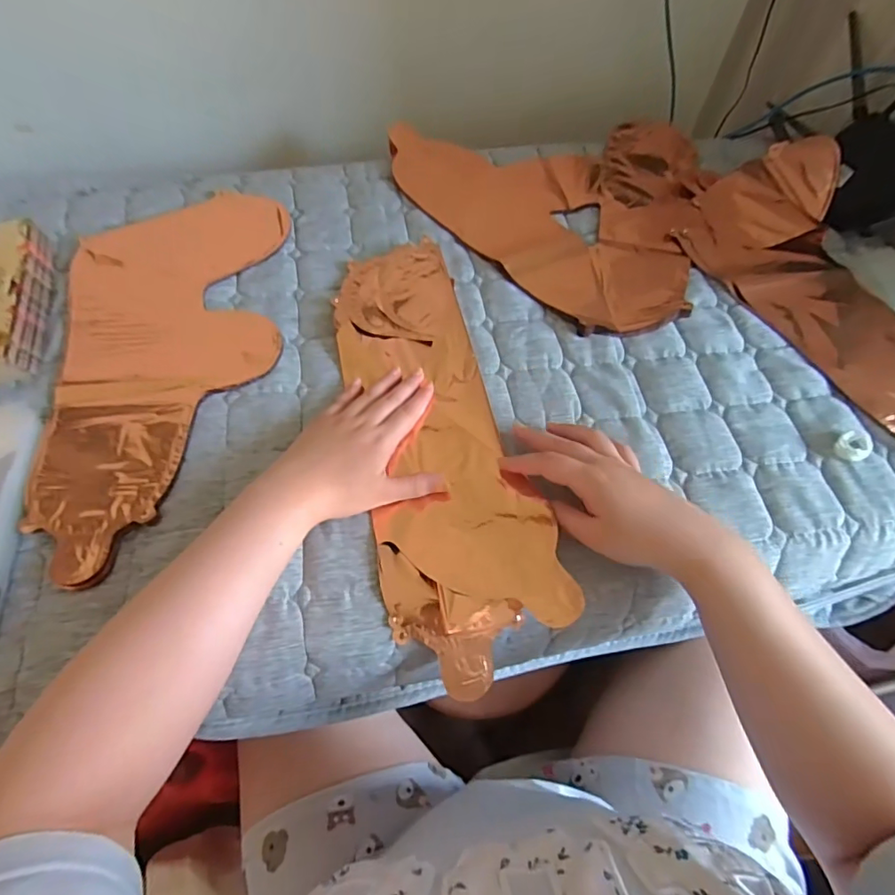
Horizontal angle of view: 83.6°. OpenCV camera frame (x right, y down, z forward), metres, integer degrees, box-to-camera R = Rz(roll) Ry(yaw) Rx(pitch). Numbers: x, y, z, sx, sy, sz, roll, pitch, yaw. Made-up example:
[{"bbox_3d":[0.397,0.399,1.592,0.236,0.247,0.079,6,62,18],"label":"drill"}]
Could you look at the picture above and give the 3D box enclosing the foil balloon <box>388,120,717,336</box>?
[{"bbox_3d":[0.150,-0.278,0.597,0.379,0.015,0.360,-8,62,-6],"label":"foil balloon"}]

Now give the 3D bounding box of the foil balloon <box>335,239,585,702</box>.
[{"bbox_3d":[-0.015,-0.022,0.460,0.134,0.050,0.435,-11,63,-7],"label":"foil balloon"}]

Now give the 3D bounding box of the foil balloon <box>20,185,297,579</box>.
[{"bbox_3d":[-0.276,-0.096,0.485,0.204,0.015,0.432,-4,62,-4],"label":"foil balloon"}]

